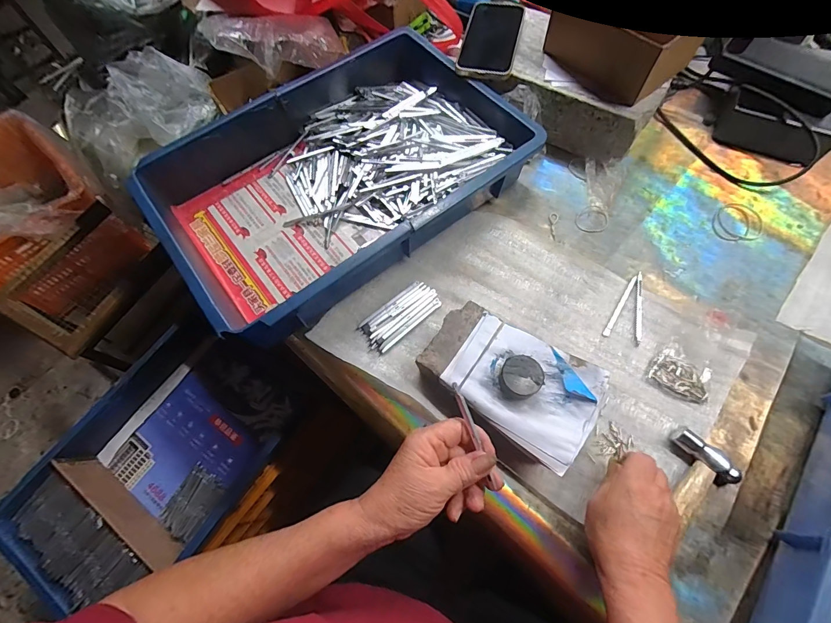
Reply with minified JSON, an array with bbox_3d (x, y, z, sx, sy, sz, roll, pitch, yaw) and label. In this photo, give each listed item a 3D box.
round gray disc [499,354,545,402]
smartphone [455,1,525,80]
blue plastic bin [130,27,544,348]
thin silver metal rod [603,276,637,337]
[{"bbox_3d":[0.099,0.063,0.363,0.038,0.024,0.037,-1,65,3],"label":"round gray disc"},{"bbox_3d":[0.104,-0.373,0.521,0.073,0.012,0.141,13,71,10],"label":"smartphone"},{"bbox_3d":[-0.094,-0.173,0.491,0.426,0.085,0.285,-36,69,-13],"label":"blue plastic bin"},{"bbox_3d":[0.238,-0.008,0.443,0.007,0.005,0.088,30,70,15],"label":"thin silver metal rod"}]

